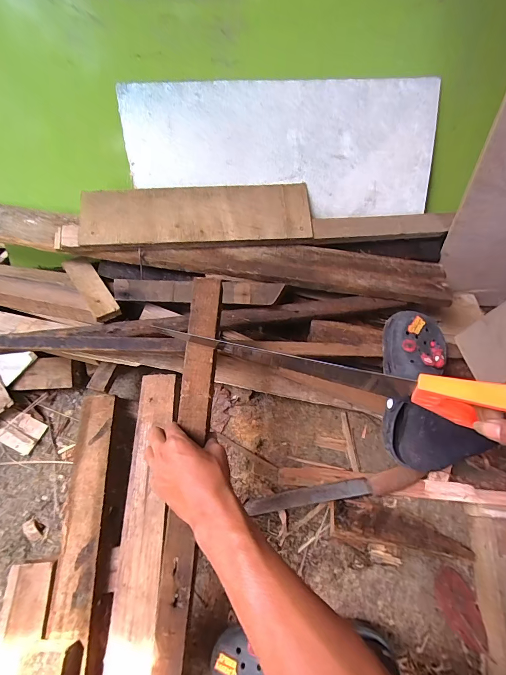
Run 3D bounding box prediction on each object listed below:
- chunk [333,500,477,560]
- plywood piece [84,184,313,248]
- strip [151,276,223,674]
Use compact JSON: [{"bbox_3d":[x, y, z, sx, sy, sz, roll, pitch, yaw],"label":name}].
[{"bbox_3d":[0.244,0.323,0.560,0.218,0.031,0.062,7,62,4],"label":"chunk"},{"bbox_3d":[-0.102,-0.239,0.623,0.426,0.010,0.114,-4,80,-7],"label":"plywood piece"},{"bbox_3d":[-0.085,0.190,0.416,0.039,0.009,0.538,6,85,4],"label":"strip"}]

